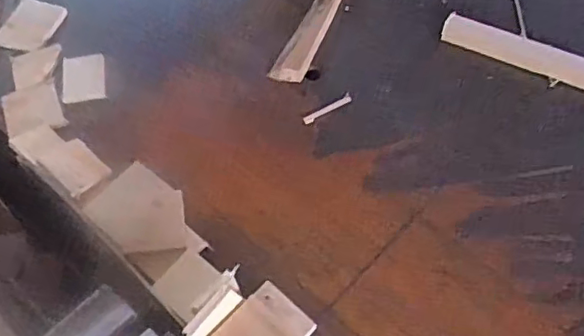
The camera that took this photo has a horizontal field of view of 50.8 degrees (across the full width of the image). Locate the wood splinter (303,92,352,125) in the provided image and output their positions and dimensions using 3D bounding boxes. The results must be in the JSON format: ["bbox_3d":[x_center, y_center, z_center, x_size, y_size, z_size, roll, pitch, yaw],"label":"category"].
[{"bbox_3d":[0.035,-0.057,0.587,0.057,0.004,0.010,-33,63,-16],"label":"wood splinter"}]

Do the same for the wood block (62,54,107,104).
[{"bbox_3d":[-0.209,-0.091,0.620,0.042,0.004,0.059,-10,59,-3],"label":"wood block"}]

